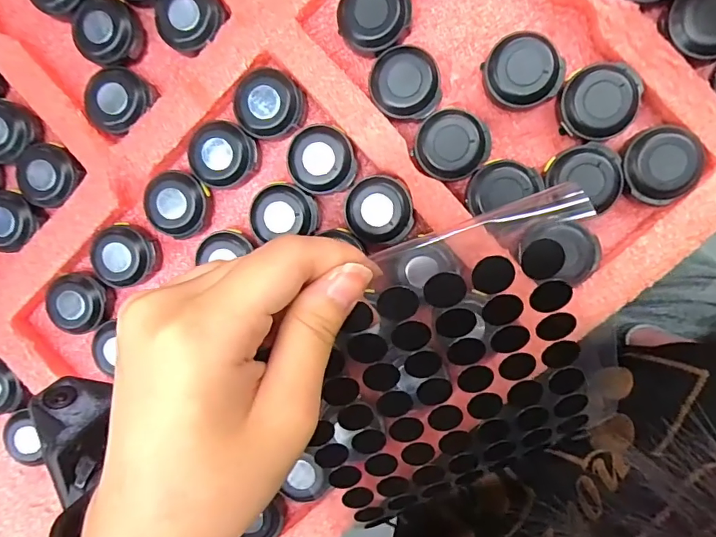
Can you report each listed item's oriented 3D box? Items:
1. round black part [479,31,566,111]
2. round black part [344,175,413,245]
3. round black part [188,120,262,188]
[{"bbox_3d":[0.066,-0.079,0.195,0.029,0.012,0.028,1,97,6],"label":"round black part"},{"bbox_3d":[0.009,-0.025,0.205,0.028,0.005,0.028,1,97,6],"label":"round black part"},{"bbox_3d":[-0.059,-0.050,0.214,0.029,0.011,0.027,1,97,6],"label":"round black part"}]

